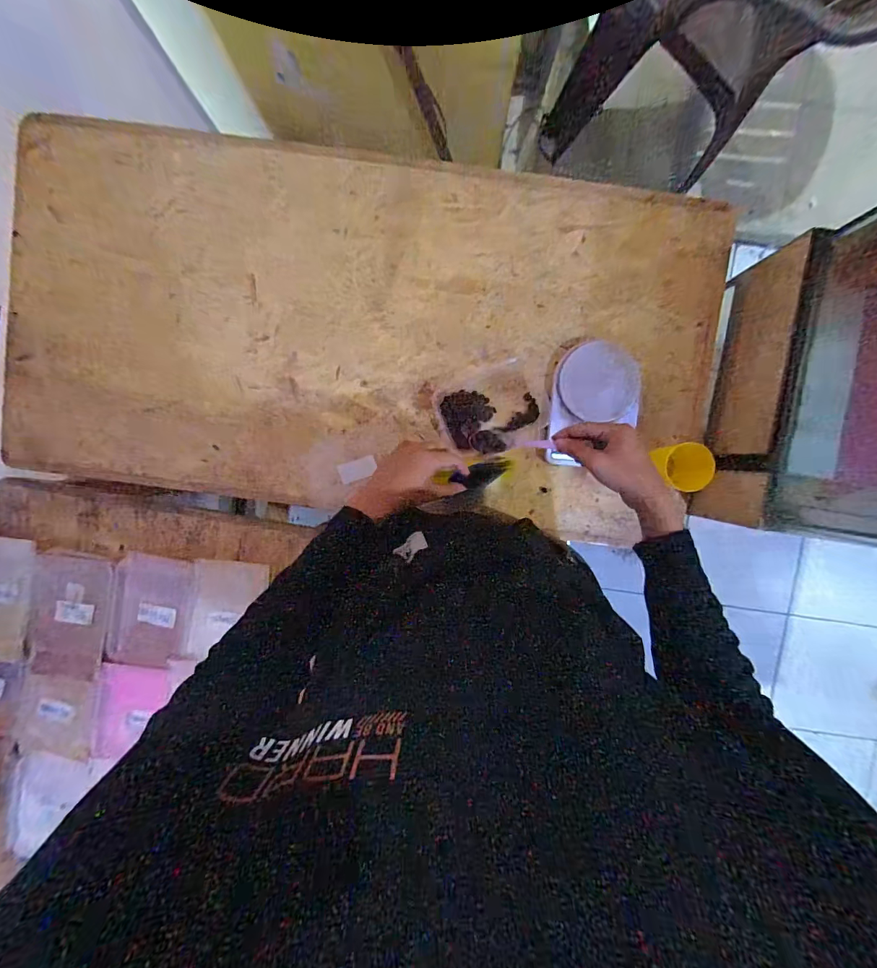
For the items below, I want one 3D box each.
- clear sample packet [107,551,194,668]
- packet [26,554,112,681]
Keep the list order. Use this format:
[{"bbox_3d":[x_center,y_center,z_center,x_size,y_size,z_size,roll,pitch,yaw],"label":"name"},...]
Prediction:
[{"bbox_3d":[-0.471,0.210,0.676,0.126,0.009,0.183,10,94,-4],"label":"clear sample packet"},{"bbox_3d":[-0.604,0.217,0.669,0.127,0.020,0.210,10,92,1],"label":"packet"}]

